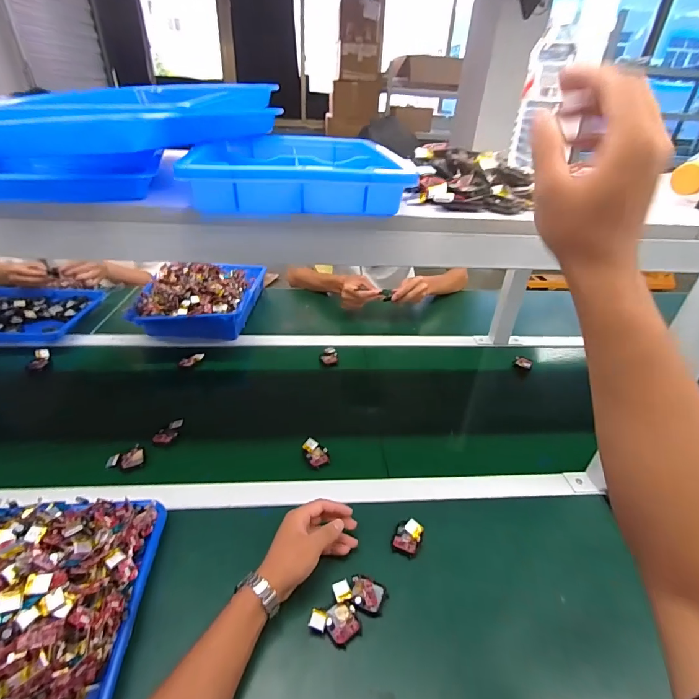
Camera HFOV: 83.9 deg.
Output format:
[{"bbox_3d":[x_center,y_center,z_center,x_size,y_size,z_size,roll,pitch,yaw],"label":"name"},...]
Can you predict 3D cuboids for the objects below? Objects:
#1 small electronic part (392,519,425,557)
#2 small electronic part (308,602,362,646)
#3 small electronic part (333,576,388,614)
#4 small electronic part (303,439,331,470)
[{"bbox_3d":[0.082,0.262,0.545,0.034,0.011,0.048,18,37,19],"label":"small electronic part"},{"bbox_3d":[-0.017,0.322,0.455,0.057,0.012,0.039,-5,36,-13],"label":"small electronic part"},{"bbox_3d":[0.013,0.302,0.485,0.063,0.009,0.035,10,35,8],"label":"small electronic part"},{"bbox_3d":[-0.056,0.176,0.668,0.037,0.014,0.053,-15,39,-26],"label":"small electronic part"}]

